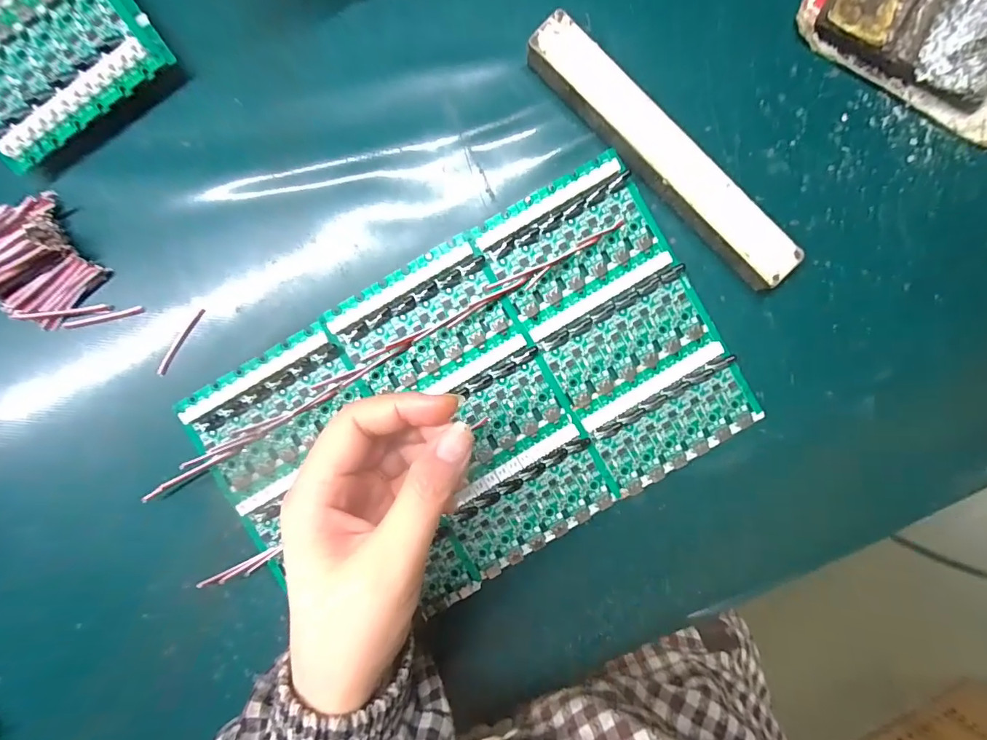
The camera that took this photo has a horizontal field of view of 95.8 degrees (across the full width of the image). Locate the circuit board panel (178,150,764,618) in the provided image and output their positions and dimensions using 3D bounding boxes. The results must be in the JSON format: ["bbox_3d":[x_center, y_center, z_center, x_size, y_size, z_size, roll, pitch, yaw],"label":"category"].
[{"bbox_3d":[-0.008,0.025,0.271,0.296,0.011,0.180,-30,92,0],"label":"circuit board panel"}]

